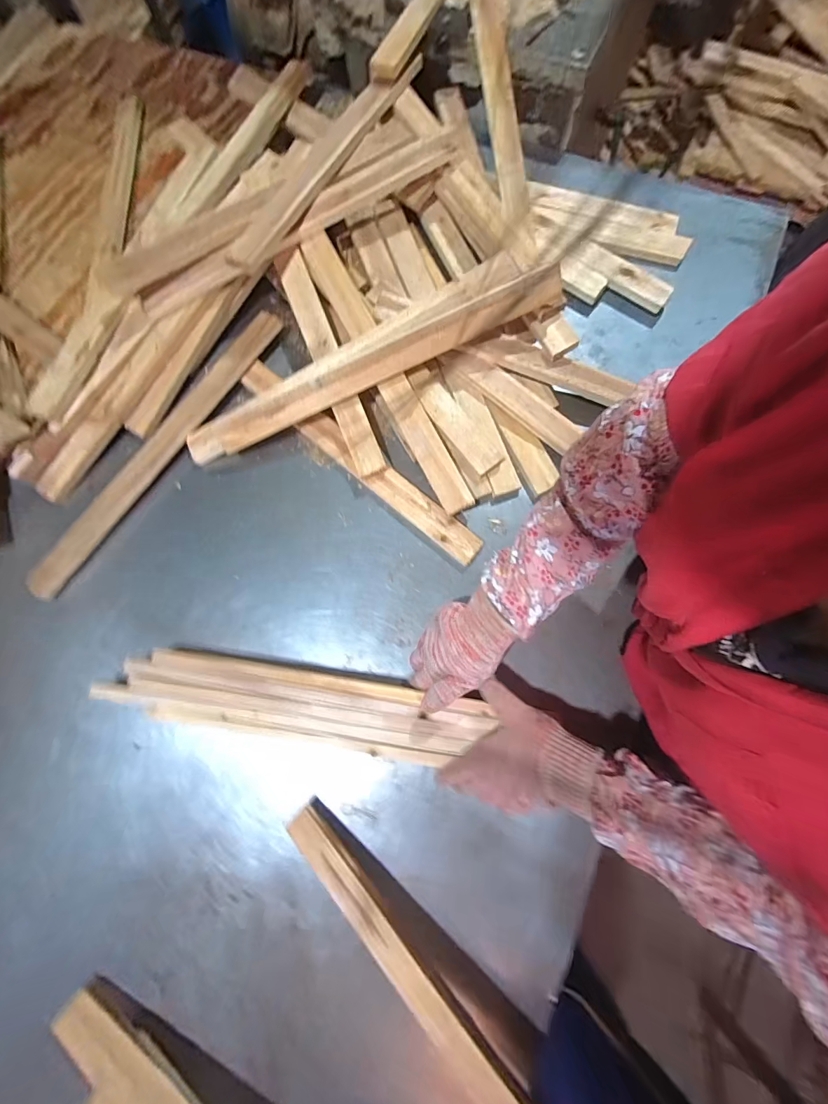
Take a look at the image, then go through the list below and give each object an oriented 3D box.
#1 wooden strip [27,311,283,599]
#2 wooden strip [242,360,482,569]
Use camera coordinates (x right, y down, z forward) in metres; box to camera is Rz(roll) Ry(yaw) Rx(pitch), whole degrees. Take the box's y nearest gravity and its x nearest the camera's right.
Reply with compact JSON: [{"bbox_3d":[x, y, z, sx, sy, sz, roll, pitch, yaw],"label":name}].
[{"bbox_3d":[-0.346,-0.149,0.582,0.034,0.023,0.483,32,80,9],"label":"wooden strip"},{"bbox_3d":[-0.082,-0.132,0.588,0.422,0.022,0.040,41,81,10],"label":"wooden strip"}]

